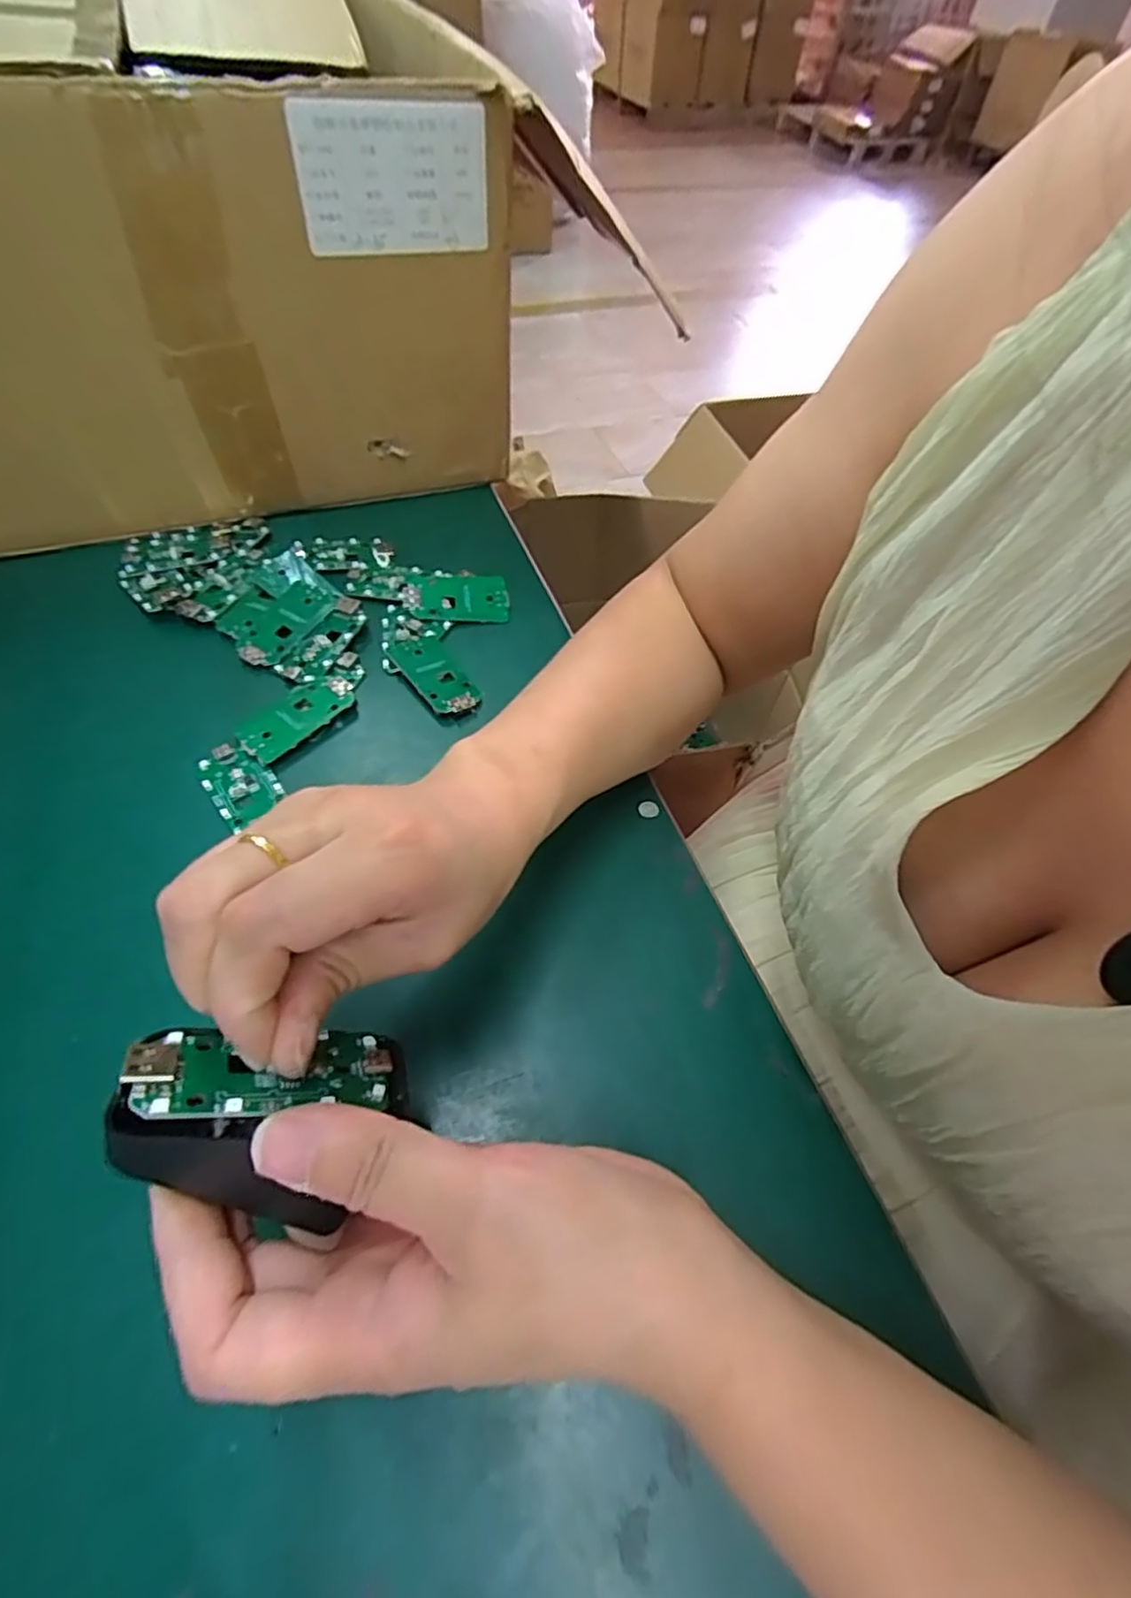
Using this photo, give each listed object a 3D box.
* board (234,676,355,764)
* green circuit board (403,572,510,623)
[{"bbox_3d":[-0.144,-0.045,0.355,0.032,0.006,0.063,33,60,19],"label":"board"},{"bbox_3d":[-0.068,-0.126,0.413,0.064,0.007,0.035,-5,78,-15],"label":"green circuit board"}]

